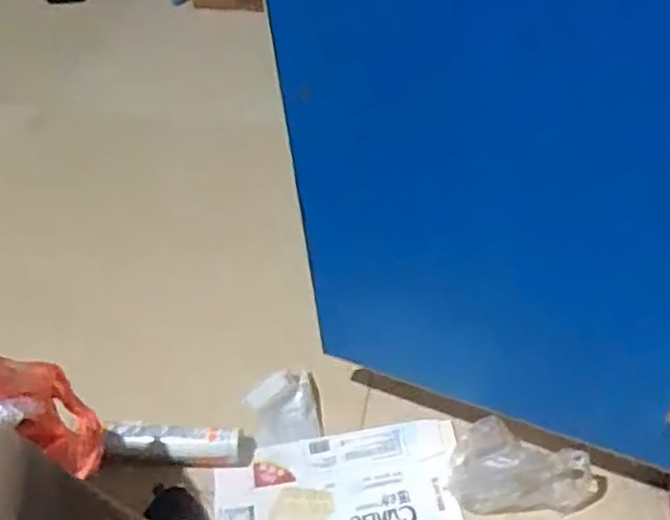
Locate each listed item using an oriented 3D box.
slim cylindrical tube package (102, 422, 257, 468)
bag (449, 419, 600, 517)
[{"bbox_3d":[-0.216,0.258,1.023,0.206,0.038,0.066,-2,49,3],"label":"slim cylindrical tube package"},{"bbox_3d":[0.244,0.272,0.957,0.187,0.063,0.103,0,49,4],"label":"bag"}]

